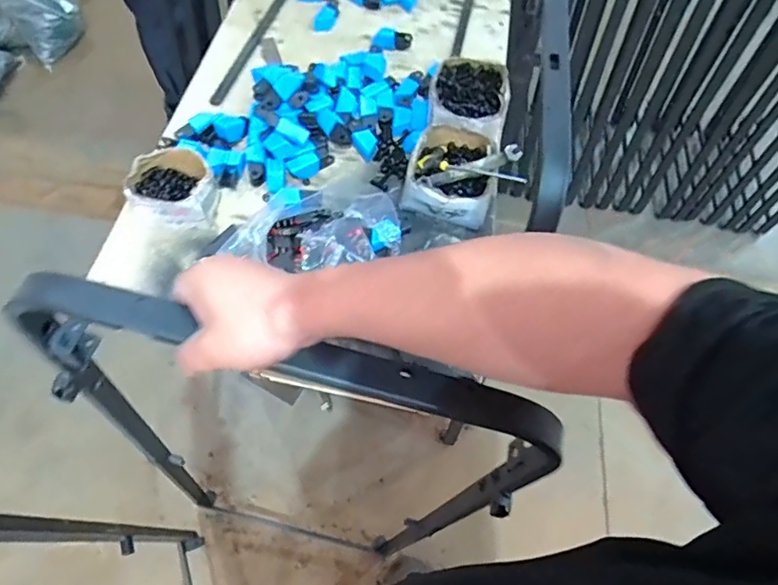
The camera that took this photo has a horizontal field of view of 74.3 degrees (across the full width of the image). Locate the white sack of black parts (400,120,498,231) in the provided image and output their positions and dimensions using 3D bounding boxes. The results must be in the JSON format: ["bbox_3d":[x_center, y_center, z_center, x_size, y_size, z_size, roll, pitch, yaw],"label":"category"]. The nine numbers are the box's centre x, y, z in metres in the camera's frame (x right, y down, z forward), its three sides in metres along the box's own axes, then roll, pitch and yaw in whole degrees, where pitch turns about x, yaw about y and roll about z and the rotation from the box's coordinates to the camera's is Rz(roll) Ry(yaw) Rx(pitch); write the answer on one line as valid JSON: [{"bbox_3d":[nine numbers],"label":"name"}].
[{"bbox_3d":[0.114,-0.209,0.890,0.146,0.074,0.180,15,61,5],"label":"white sack of black parts"}]

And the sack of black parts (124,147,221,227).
[{"bbox_3d":[-0.348,-0.168,0.834,0.131,0.072,0.124,-6,62,-6],"label":"sack of black parts"}]

